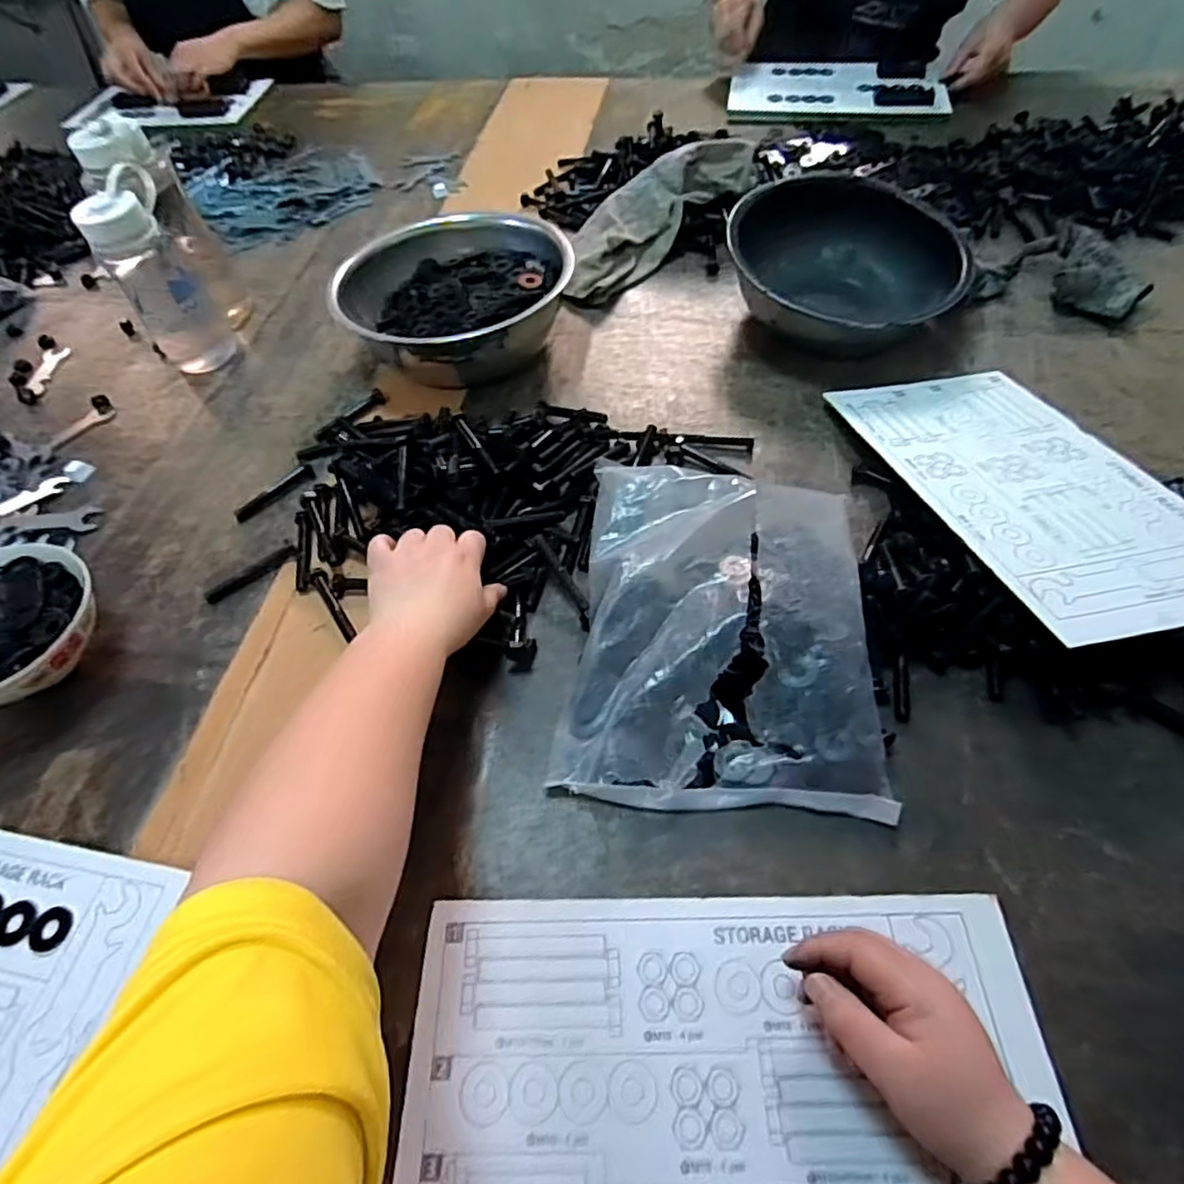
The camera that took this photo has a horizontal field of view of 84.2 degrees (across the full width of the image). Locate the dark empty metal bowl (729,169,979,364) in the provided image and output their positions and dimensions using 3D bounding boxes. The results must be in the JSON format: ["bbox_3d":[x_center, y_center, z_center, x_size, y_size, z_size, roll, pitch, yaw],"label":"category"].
[{"bbox_3d":[0.262,-0.338,0.693,0.229,0.087,0.239,-1,55,1],"label":"dark empty metal bowl"}]

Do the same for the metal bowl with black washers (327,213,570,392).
[{"bbox_3d":[-0.142,-0.310,0.689,0.232,0.098,0.190,-8,55,-4],"label":"metal bowl with black washers"}]

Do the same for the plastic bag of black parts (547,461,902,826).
[{"bbox_3d":[0.094,0.026,0.462,0.203,0.067,0.240,6,56,6],"label":"plastic bag of black parts"}]

